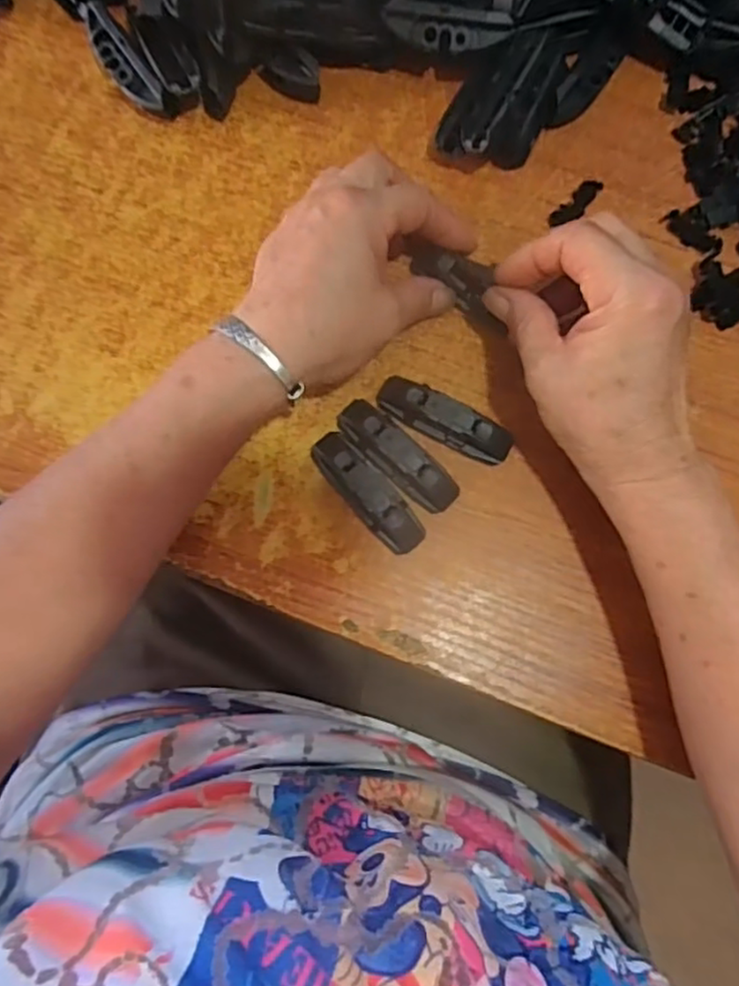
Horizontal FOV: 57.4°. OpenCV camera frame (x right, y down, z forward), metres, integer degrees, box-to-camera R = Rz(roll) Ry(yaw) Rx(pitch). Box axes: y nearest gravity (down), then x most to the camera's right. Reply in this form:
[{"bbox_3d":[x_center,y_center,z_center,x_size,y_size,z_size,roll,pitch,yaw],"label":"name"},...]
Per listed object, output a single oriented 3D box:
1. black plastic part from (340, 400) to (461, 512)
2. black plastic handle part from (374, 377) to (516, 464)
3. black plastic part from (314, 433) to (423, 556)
[{"bbox_3d":[0.015,-0.020,0.348,0.073,0.021,0.023,42,83,5],"label":"black plastic part"},{"bbox_3d":[0.039,-0.038,0.352,0.074,0.020,0.020,30,82,3],"label":"black plastic handle part"},{"bbox_3d":[-0.001,0.000,0.345,0.022,0.022,0.072,-41,85,-6],"label":"black plastic part"}]

